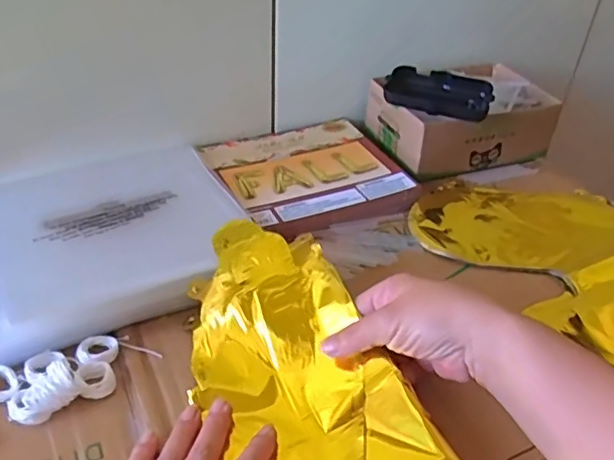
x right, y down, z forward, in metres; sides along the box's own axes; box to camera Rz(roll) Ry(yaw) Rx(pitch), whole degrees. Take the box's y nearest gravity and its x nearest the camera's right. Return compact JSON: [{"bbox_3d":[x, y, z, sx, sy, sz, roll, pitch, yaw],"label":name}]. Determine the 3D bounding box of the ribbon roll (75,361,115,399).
[{"bbox_3d":[-0.148,0.105,0.405,0.024,0.009,0.026,3,40,-2],"label":"ribbon roll"}]

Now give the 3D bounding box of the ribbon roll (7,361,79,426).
[{"bbox_3d":[-0.175,0.109,0.383,0.042,0.019,0.026,-26,48,-31],"label":"ribbon roll"}]

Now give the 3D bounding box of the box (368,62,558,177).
[{"bbox_3d":[0.179,-0.141,0.679,0.193,0.082,0.141,-11,42,-17],"label":"box"}]

